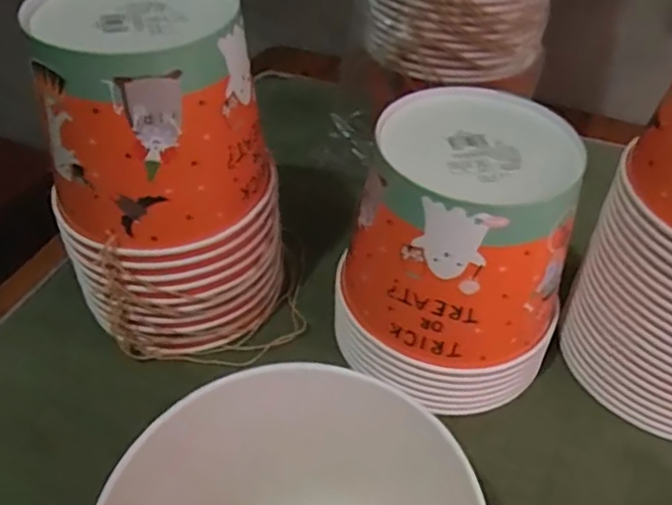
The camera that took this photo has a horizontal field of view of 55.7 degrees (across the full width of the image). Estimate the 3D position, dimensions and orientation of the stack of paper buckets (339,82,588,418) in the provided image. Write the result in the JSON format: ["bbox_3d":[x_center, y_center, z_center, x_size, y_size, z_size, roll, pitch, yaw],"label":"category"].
[{"bbox_3d":[0.087,0.002,0.458,0.154,0.184,0.141,17,44,13],"label":"stack of paper buckets"}]

